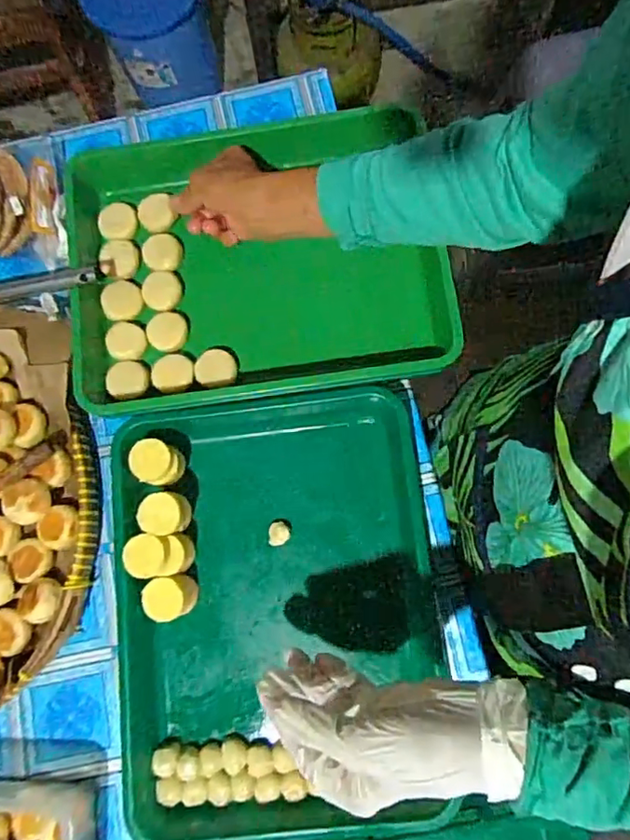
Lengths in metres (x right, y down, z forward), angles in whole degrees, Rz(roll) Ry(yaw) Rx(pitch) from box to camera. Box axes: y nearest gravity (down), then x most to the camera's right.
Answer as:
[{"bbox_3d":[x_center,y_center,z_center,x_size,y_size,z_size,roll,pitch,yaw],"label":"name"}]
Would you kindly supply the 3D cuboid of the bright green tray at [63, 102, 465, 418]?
[{"bbox_3d":[-0.062,-0.153,0.542,0.356,0.073,0.269,-8,85,3],"label":"bright green tray"}]

